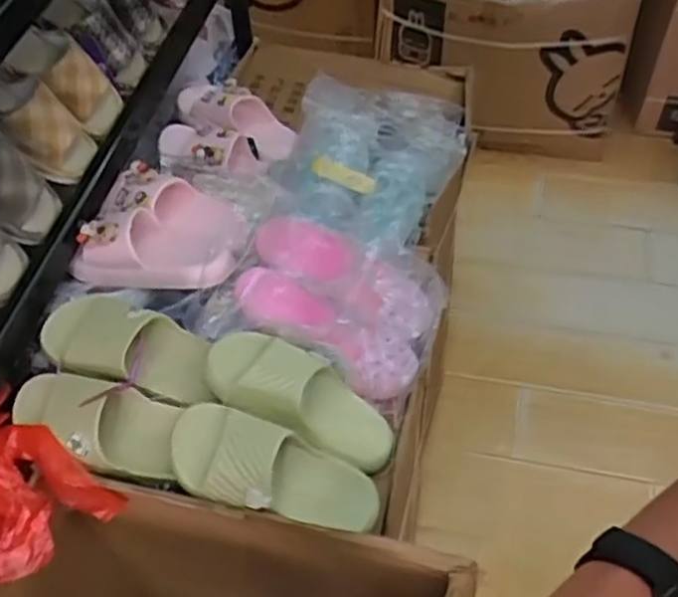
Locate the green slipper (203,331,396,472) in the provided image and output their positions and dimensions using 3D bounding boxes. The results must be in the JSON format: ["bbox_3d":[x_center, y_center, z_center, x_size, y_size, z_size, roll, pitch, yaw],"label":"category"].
[{"bbox_3d":[-0.040,0.115,0.836,0.229,0.066,0.093,31,52,-13],"label":"green slipper"}]

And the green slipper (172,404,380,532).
[{"bbox_3d":[-0.067,0.182,0.774,0.227,0.058,0.092,20,53,0],"label":"green slipper"}]

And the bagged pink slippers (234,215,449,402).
[{"bbox_3d":[-0.003,0.005,0.911,0.233,0.108,0.172,14,53,14],"label":"bagged pink slippers"}]

